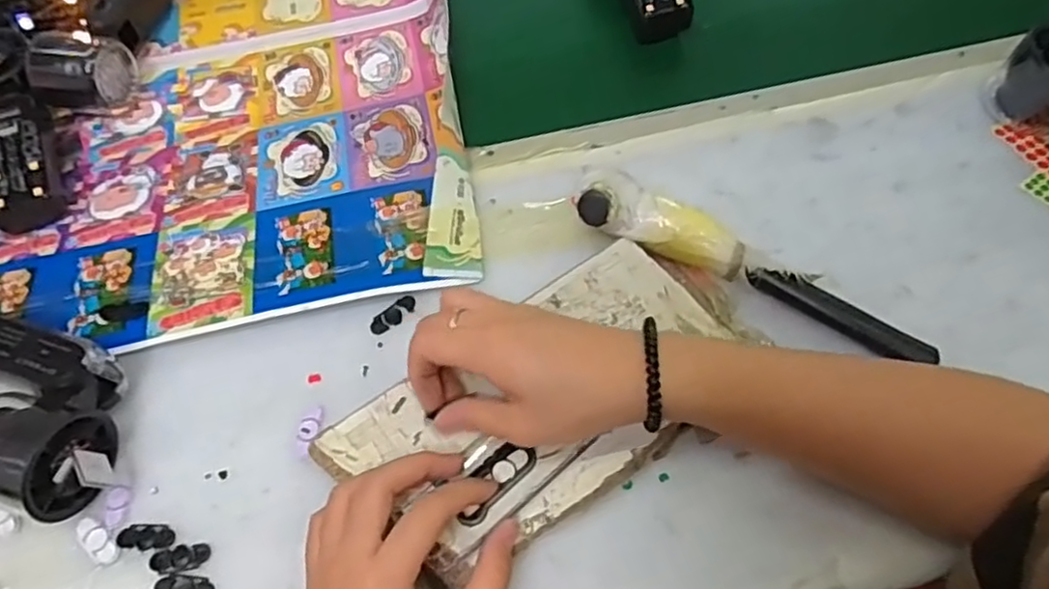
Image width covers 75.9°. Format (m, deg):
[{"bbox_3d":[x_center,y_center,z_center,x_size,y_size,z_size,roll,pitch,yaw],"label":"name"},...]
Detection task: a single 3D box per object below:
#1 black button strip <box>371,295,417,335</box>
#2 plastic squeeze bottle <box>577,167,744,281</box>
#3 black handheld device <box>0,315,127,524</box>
[{"bbox_3d":[-0.081,0.012,0.414,0.031,0.004,0.013,-37,64,-18],"label":"black button strip"},{"bbox_3d":[0.081,-0.042,0.407,0.103,0.027,0.038,27,63,4],"label":"plastic squeeze bottle"},{"bbox_3d":[-0.274,0.056,0.367,0.131,0.054,0.078,23,63,16],"label":"black handheld device"}]

